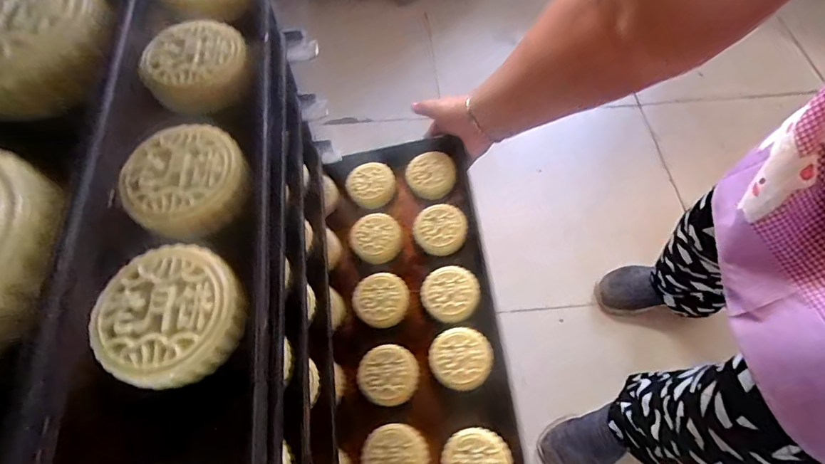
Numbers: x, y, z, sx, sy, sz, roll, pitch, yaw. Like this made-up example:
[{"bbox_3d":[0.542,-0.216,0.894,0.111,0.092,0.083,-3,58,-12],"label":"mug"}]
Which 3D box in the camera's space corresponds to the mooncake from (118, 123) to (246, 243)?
[{"bbox_3d":[-0.137,-0.032,0.256,0.068,0.021,0.066,0,64,0],"label":"mooncake"}]

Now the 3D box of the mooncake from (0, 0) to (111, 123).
[{"bbox_3d":[-0.161,-0.081,0.175,0.066,0.024,0.065,-27,67,-13],"label":"mooncake"}]

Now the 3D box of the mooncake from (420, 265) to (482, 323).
[{"bbox_3d":[0.049,0.080,0.547,0.071,0.021,0.069,0,64,0],"label":"mooncake"}]

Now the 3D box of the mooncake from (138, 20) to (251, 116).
[{"bbox_3d":[-0.154,-0.118,0.302,0.069,0.027,0.069,0,64,0],"label":"mooncake"}]

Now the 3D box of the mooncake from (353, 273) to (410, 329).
[{"bbox_3d":[-0.043,0.091,0.565,0.075,0.024,0.068,20,66,9],"label":"mooncake"}]

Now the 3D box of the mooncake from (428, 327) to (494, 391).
[{"bbox_3d":[0.058,0.151,0.508,0.071,0.019,0.071,0,64,0],"label":"mooncake"}]

